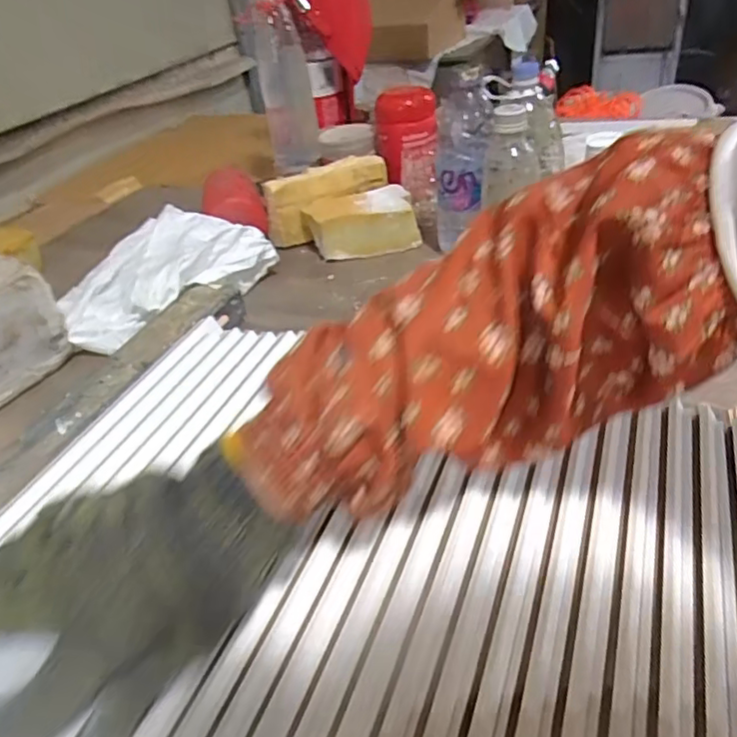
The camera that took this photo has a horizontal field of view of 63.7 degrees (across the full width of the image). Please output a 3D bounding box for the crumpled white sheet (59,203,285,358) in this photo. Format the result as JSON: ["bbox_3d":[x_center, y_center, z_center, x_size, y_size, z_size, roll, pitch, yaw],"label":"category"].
[{"bbox_3d":[-0.233,-0.108,0.644,0.156,0.065,0.212,26,49,38],"label":"crumpled white sheet"}]

